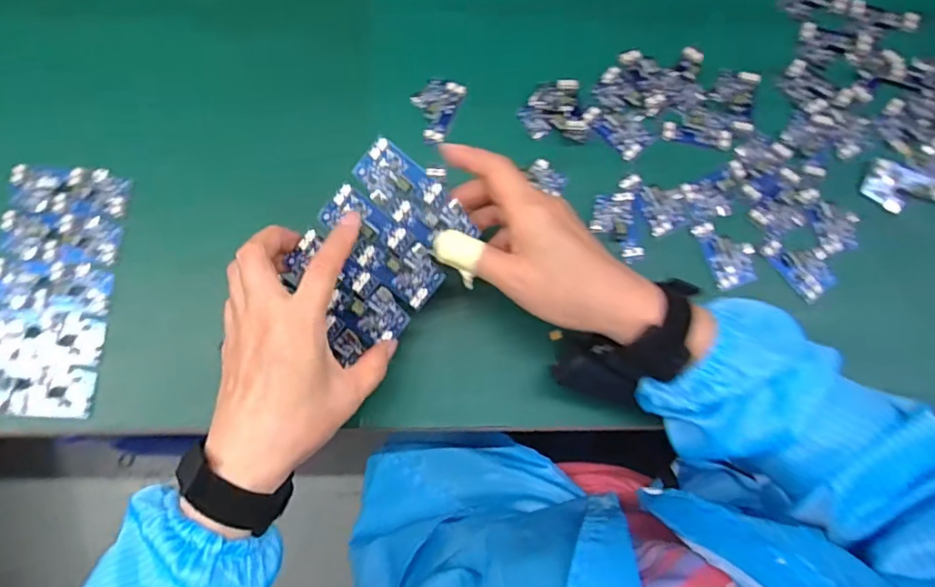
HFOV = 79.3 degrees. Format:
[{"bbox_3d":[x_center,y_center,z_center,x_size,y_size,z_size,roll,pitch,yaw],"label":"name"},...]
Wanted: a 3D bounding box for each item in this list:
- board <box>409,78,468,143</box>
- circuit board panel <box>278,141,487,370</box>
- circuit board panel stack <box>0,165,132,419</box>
[{"bbox_3d":[-0.028,-0.152,0.461,0.037,0.004,0.056,22,79,3],"label":"board"},{"bbox_3d":[-0.062,-0.027,0.381,0.090,0.009,0.132,40,94,-6],"label":"circuit board panel"},{"bbox_3d":[-0.319,-0.004,0.434,0.092,0.010,0.190,3,79,0],"label":"circuit board panel stack"}]

